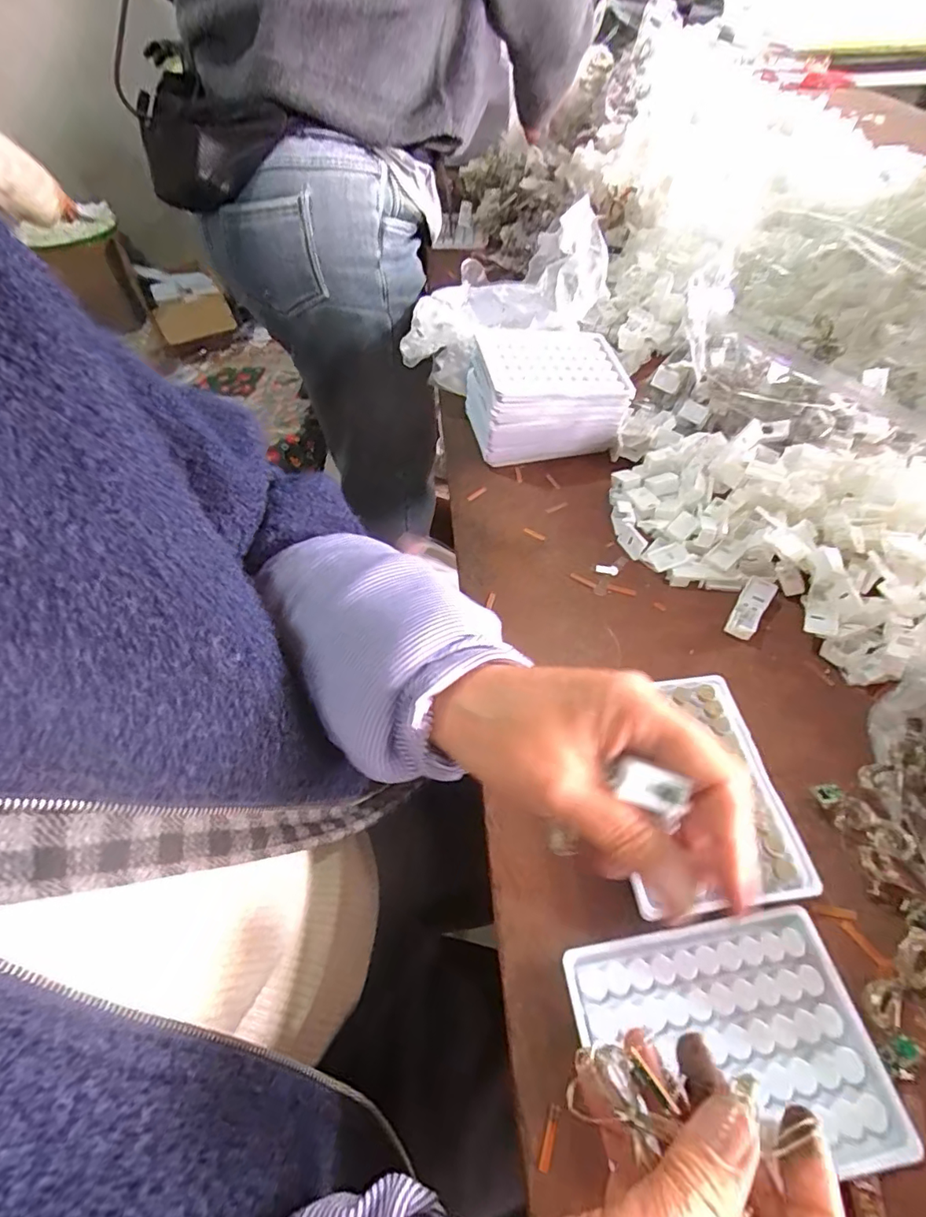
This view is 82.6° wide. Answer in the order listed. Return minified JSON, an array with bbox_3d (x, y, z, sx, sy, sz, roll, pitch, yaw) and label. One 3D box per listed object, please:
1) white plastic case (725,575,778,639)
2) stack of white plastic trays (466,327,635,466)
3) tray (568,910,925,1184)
[{"bbox_3d":[0.216,-0.001,0.397,0.020,0.010,0.058,30,59,23],"label":"white plastic case"},{"bbox_3d":[0.077,-0.203,0.503,0.139,0.086,0.102,-9,52,-5],"label":"stack of white plastic trays"},{"bbox_3d":[0.123,0.202,0.246,0.131,0.005,0.093,-8,52,-4],"label":"tray"}]

